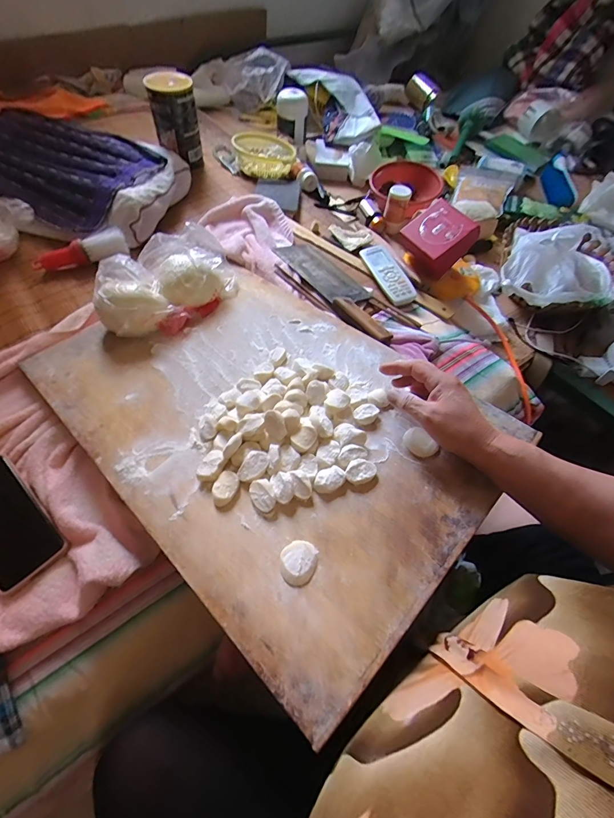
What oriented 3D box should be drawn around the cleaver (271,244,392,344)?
[{"bbox_3d":[0.058,-0.226,0.664,0.093,0.024,0.305,-29,63,-20],"label":"cleaver"}]

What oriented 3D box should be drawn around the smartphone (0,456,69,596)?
[{"bbox_3d":[-0.348,0.128,0.427,0.155,0.012,0.076,39,63,20],"label":"smartphone"}]

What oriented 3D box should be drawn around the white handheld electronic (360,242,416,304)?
[{"bbox_3d":[0.153,-0.265,0.710,0.055,0.016,0.167,-13,59,-11],"label":"white handheld electronic"}]

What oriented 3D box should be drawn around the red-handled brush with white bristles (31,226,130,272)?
[{"bbox_3d":[-0.423,-0.296,0.695,0.163,0.036,0.034,-25,62,-18],"label":"red-handled brush with white bristles"}]

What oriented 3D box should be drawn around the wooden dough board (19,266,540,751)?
[{"bbox_3d":[-0.057,-0.014,0.472,0.555,0.026,0.381,37,60,27],"label":"wooden dough board"}]

